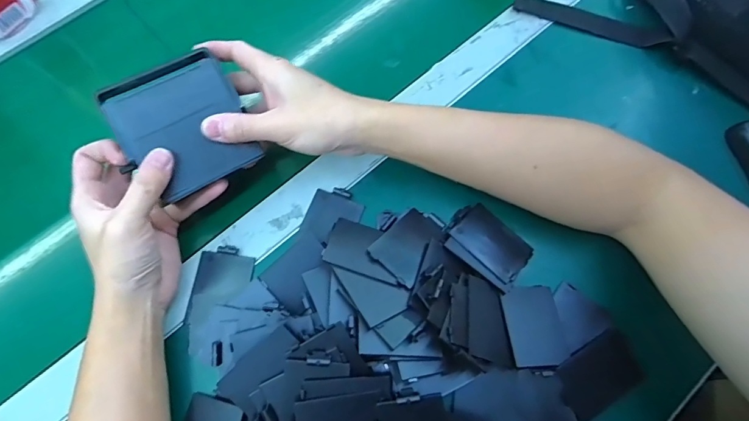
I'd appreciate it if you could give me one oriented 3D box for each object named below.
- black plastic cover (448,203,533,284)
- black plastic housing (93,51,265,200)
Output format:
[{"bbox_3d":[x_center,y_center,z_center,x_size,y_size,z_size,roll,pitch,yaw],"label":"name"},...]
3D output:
[{"bbox_3d":[0.096,0.024,0.343,0.044,0.010,0.067,-43,76,-14],"label":"black plastic cover"},{"bbox_3d":[-0.145,-0.067,0.324,0.081,0.038,0.093,-30,111,-17],"label":"black plastic housing"}]

